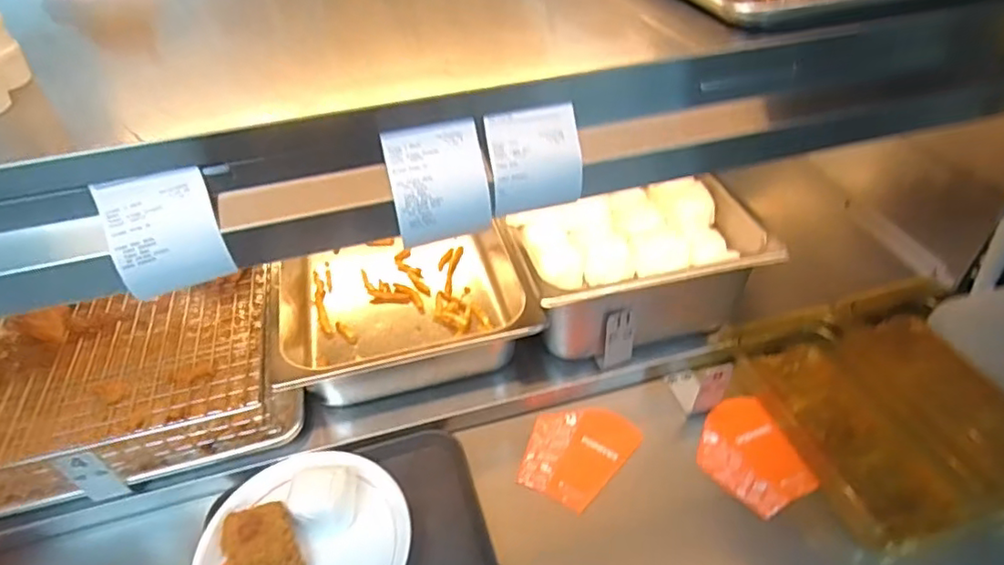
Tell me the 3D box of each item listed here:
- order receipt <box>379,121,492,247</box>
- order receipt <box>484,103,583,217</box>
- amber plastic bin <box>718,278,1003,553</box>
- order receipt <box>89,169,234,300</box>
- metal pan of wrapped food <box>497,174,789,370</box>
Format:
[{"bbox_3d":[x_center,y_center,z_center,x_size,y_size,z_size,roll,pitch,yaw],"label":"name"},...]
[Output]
[{"bbox_3d":[-0.054,-0.086,0.507,0.079,0.087,0.019,-13,1,-10],"label":"order receipt"},{"bbox_3d":[0.029,-0.107,0.520,0.079,0.083,0.012,-9,4,-10],"label":"order receipt"},{"bbox_3d":[0.485,0.148,0.751,0.319,0.061,0.320,-11,43,-8],"label":"amber plastic bin"},{"bbox_3d":[-0.261,-0.041,0.466,0.080,0.090,0.014,-22,4,-9],"label":"order receipt"},{"bbox_3d":[0.176,-0.021,0.811,0.320,0.132,0.208,-13,43,-10],"label":"metal pan of wrapped food"}]

